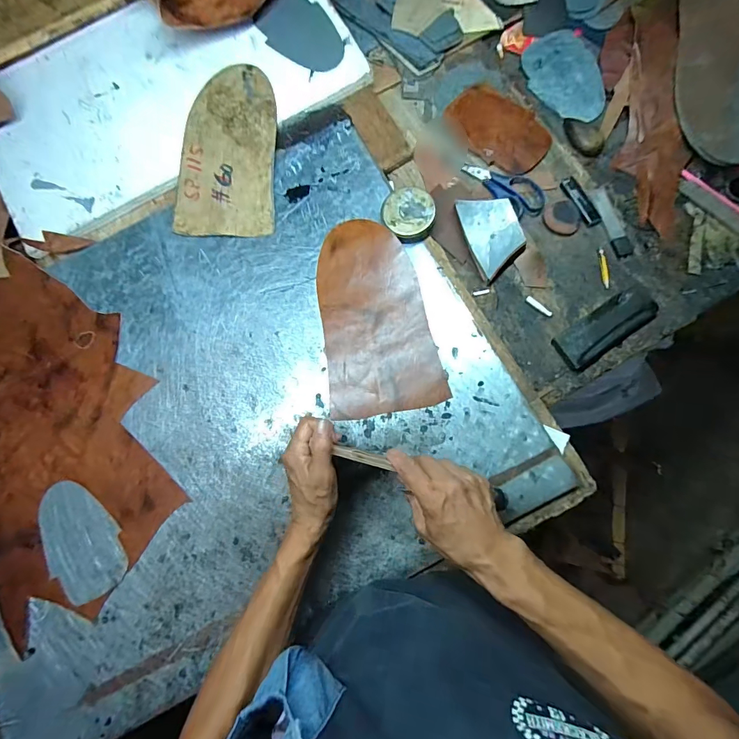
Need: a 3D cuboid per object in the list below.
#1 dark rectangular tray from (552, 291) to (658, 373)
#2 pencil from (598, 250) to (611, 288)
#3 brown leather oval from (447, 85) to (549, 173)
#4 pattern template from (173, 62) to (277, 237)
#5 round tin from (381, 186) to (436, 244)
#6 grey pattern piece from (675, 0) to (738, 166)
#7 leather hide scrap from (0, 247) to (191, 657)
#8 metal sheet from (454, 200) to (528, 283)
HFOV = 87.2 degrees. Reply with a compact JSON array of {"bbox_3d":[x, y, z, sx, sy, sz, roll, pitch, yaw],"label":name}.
[{"bbox_3d":[0.332,-0.058,0.543,0.150,0.020,0.056,-33,81,-5],"label":"dark rectangular tray"},{"bbox_3d":[0.342,-0.147,0.565,0.010,0.004,0.061,-3,80,0],"label":"pencil"},{"bbox_3d":[0.203,-0.382,0.610,0.167,0.010,0.105,44,90,10],"label":"brown leather oval"},{"bbox_3d":[-0.221,-0.340,0.600,0.147,0.007,0.272,0,85,1],"label":"pattern template"},{"bbox_3d":[0.056,-0.224,0.564,0.070,0.032,0.079,-40,82,-6],"label":"round tin"},{"bbox_3d":[0.553,-0.456,0.587,0.157,0.071,0.296,3,80,1],"label":"grey pattern piece"},{"bbox_3d":[-0.463,0.079,0.545,0.305,0.012,0.481,-38,81,-7],"label":"leather hide scrap"},{"bbox_3d":[0.179,-0.194,0.566,0.074,0.027,0.120,-15,80,-2],"label":"metal sheet"}]

